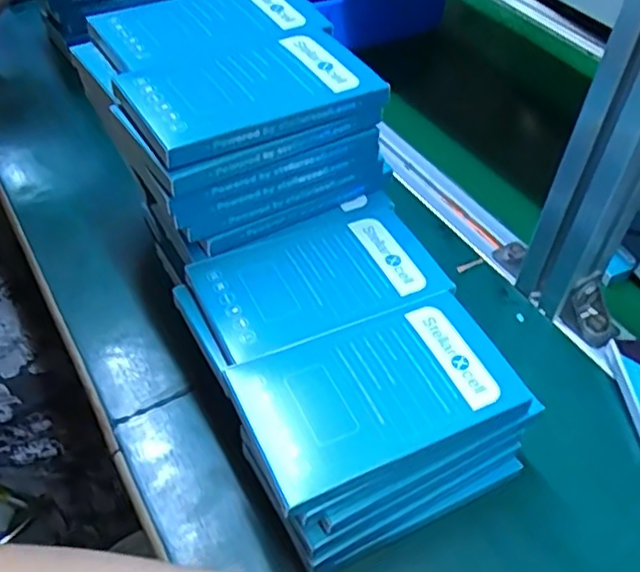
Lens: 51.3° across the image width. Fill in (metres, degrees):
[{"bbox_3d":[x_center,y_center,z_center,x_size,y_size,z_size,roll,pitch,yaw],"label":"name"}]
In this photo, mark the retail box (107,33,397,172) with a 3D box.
[{"bbox_3d":[-0.038,-0.106,0.367,0.129,0.021,0.076,-21,50,-23],"label":"retail box"}]

